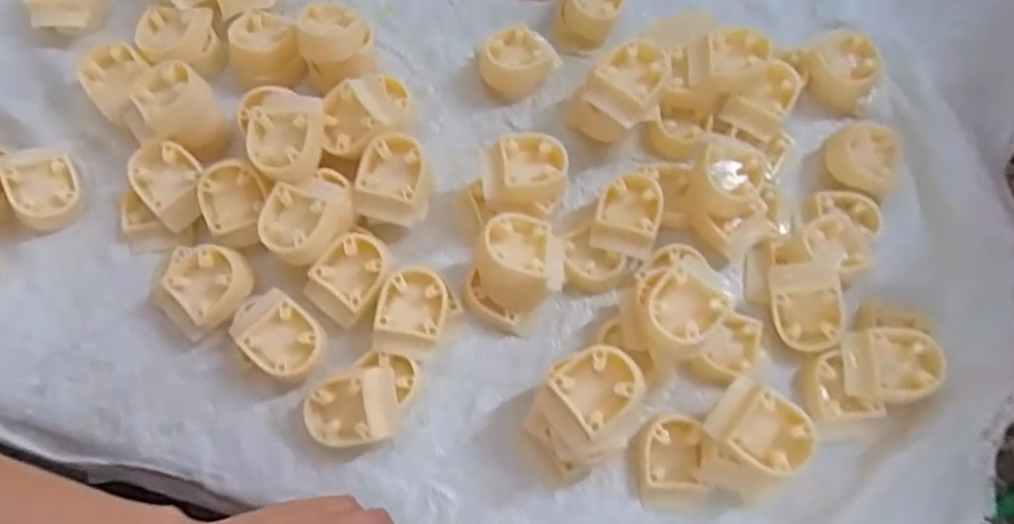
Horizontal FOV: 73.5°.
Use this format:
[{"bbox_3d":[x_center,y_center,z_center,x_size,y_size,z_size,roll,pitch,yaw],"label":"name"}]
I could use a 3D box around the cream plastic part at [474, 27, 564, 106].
[{"bbox_3d":[0.008,-0.166,0.563,0.065,0.039,0.051,-22,72,-9],"label":"cream plastic part"}]

